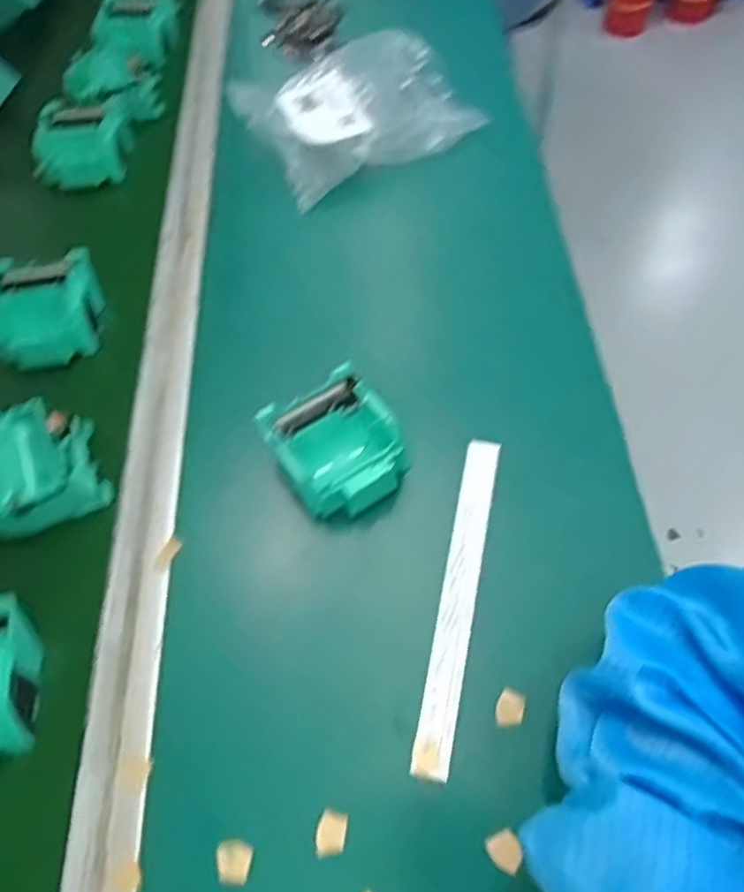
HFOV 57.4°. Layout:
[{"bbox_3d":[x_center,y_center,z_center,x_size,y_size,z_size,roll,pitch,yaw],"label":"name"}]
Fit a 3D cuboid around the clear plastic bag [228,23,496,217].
[{"bbox_3d":[-0.012,-0.311,0.620,0.190,0.031,0.151,-29,66,-12],"label":"clear plastic bag"}]

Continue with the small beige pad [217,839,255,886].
[{"bbox_3d":[-0.069,0.207,0.337,0.018,0.005,0.019,7,64,5],"label":"small beige pad"}]

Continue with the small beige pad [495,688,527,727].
[{"bbox_3d":[0.076,0.144,0.371,0.015,0.004,0.019,19,66,11],"label":"small beige pad"}]

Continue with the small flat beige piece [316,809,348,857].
[{"bbox_3d":[-0.020,0.195,0.341,0.015,0.005,0.020,7,64,5],"label":"small flat beige piece"}]

